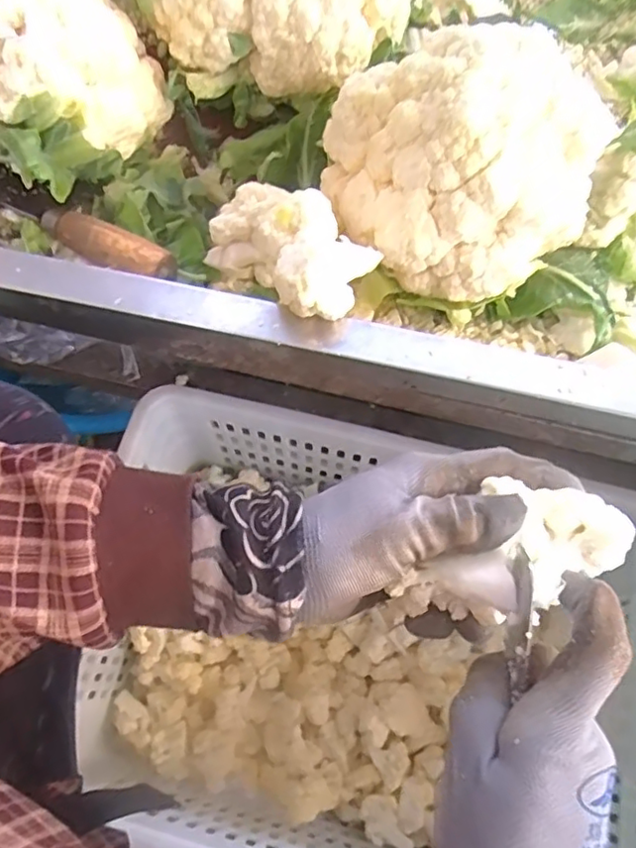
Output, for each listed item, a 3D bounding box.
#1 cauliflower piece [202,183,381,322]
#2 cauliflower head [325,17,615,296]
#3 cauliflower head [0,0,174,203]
[{"bbox_3d":[-0.021,-0.113,0.407,0.065,0.075,0.129,-39,50,-15],"label":"cauliflower piece"},{"bbox_3d":[0.096,-0.155,0.391,0.168,0.123,0.123,-5,68,-3],"label":"cauliflower head"},{"bbox_3d":[-0.188,-0.244,0.416,0.127,0.113,0.140,33,71,12],"label":"cauliflower head"}]

